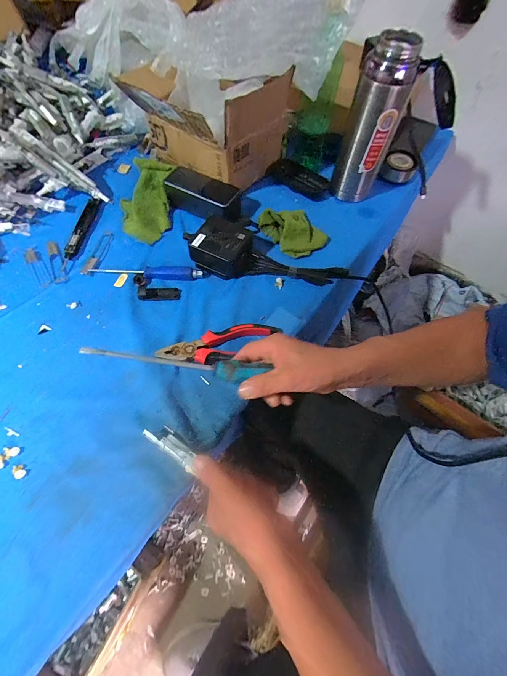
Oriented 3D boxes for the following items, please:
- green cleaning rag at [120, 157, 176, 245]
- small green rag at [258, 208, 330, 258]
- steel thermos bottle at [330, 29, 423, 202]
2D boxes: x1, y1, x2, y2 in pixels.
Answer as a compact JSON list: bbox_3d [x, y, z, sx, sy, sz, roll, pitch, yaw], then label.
[{"bbox_3d":[-0.190,-0.251,0.529,0.082,0.031,0.180,0,62,-2],"label":"green cleaning rag"},{"bbox_3d":[0.072,-0.188,0.506,0.086,0.034,0.095,-32,68,-17],"label":"small green rag"},{"bbox_3d":[0.188,-0.336,0.479,0.076,0.211,0.069,26,64,11],"label":"steel thermos bottle"}]

